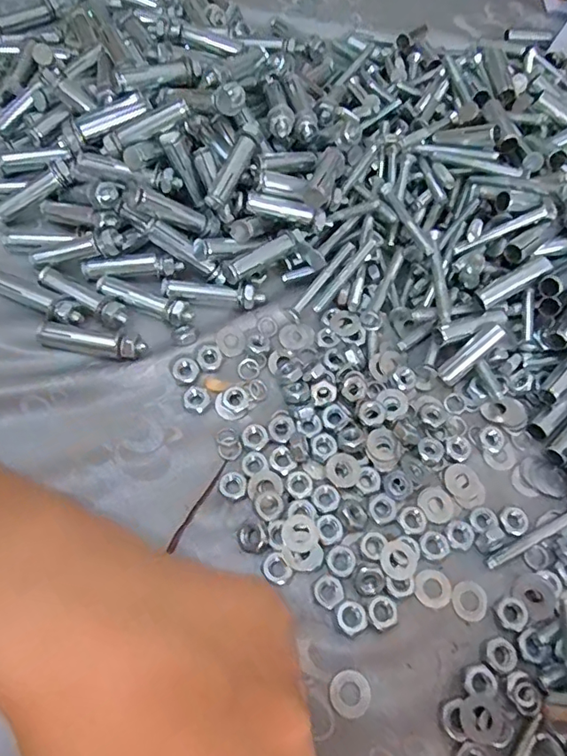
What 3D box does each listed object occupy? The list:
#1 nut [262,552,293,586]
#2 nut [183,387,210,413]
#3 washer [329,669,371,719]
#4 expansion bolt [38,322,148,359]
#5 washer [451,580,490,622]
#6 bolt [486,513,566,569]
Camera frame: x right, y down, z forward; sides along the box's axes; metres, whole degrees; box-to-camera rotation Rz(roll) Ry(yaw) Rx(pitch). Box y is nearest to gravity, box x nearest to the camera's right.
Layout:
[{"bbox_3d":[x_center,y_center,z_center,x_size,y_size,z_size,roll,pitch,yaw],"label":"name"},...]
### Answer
[{"bbox_3d":[-0.003,0.082,0.227,0.011,0.004,0.013,-31,69,-20],"label":"nut"},{"bbox_3d":[-0.044,0.010,0.265,0.013,0.004,0.013,2,61,-4],"label":"nut"},{"bbox_3d":[0.027,0.126,0.210,0.016,0.004,0.016,2,61,-4],"label":"washer"},{"bbox_3d":[-0.098,-0.019,0.271,0.054,0.008,0.011,10,61,0],"label":"expansion bolt"},{"bbox_3d":[0.082,0.097,0.230,0.017,0.004,0.016,2,61,-4],"label":"washer"},{"bbox_3d":[0.118,0.073,0.243,0.057,0.004,0.007,-21,66,-16],"label":"bolt"}]

